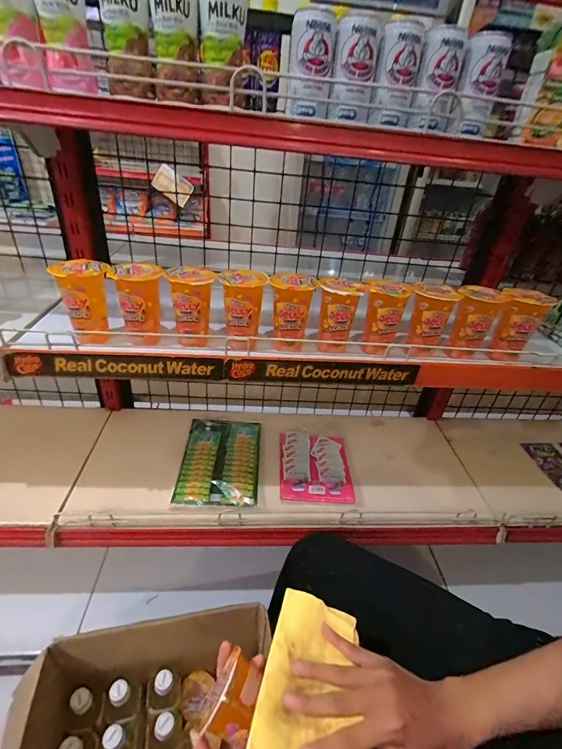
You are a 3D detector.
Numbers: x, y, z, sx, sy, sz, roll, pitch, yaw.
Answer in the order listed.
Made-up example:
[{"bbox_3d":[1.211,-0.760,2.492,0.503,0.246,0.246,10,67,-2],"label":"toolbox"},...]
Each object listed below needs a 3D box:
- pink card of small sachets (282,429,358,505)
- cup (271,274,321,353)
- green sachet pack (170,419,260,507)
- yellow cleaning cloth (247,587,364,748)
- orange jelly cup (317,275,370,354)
[{"bbox_3d":[0.079,0.206,0.837,0.157,0.012,0.200,4,33,-3],"label":"pink card of small sachets"},{"bbox_3d":[0.015,-0.090,0.540,0.059,0.107,0.058,12,33,9],"label":"cup"},{"bbox_3d":[-0.137,0.186,0.825,0.169,0.019,0.246,4,33,-3],"label":"green sachet pack"},{"bbox_3d":[0.036,0.301,0.352,0.100,0.021,0.147,12,33,10],"label":"yellow cleaning cloth"},{"bbox_3d":[0.088,-0.087,0.548,0.061,0.105,0.061,4,33,-3],"label":"orange jelly cup"}]

